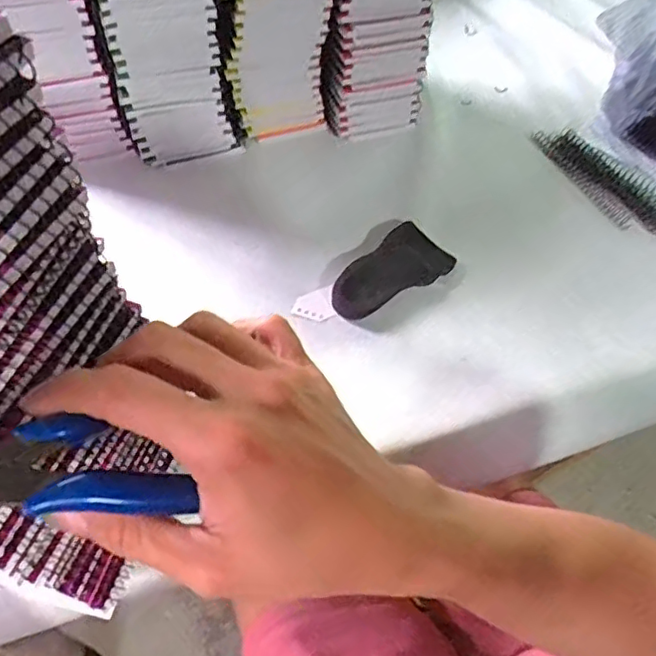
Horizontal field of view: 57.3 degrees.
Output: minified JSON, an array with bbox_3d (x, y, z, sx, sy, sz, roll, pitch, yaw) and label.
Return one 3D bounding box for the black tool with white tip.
[{"bbox_3d":[0.044,-0.045,0.497,0.141,0.025,0.054,-31,61,-25],"label":"black tool with white tip"}]

